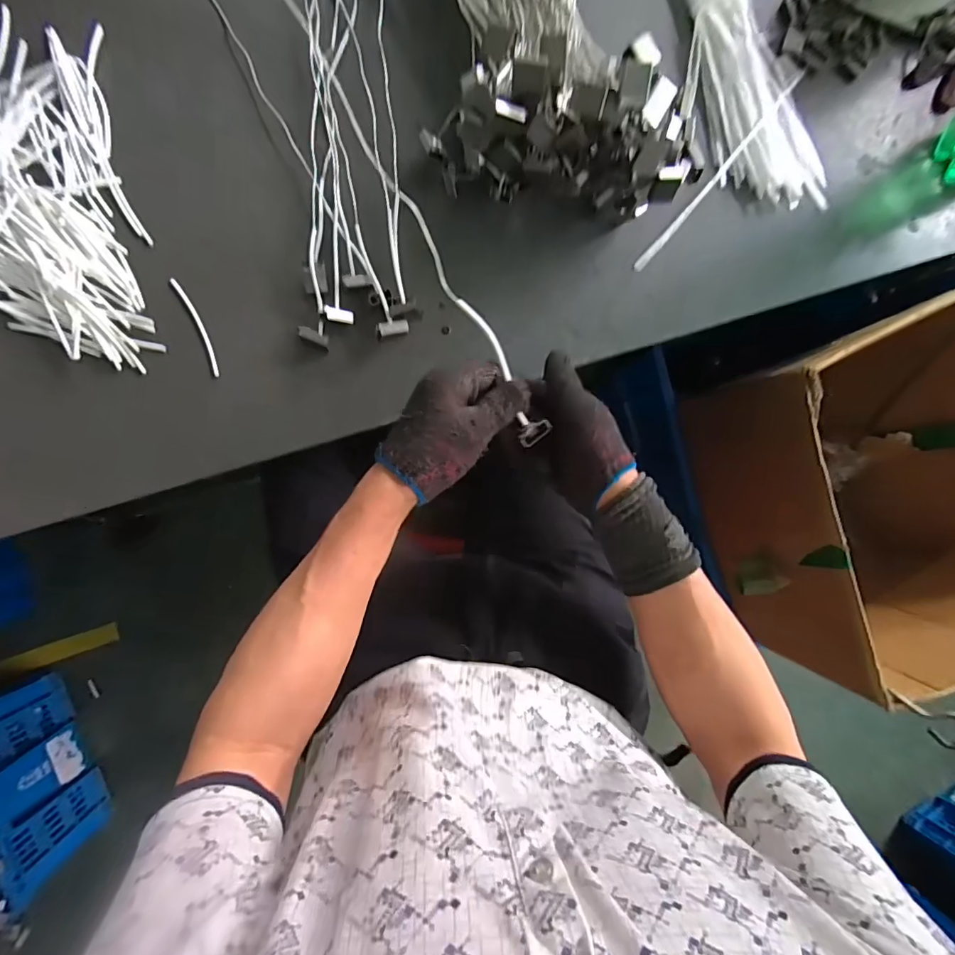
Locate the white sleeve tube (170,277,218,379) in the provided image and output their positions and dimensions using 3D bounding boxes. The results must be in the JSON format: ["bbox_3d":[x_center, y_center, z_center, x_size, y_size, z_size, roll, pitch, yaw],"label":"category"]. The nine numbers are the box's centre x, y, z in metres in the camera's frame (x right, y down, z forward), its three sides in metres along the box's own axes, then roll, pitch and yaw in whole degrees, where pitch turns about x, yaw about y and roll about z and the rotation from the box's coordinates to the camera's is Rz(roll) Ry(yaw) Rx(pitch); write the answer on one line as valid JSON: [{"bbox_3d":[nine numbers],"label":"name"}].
[{"bbox_3d":[-0.316,-0.171,0.552,0.013,0.004,0.120,-25,90,-8],"label":"white sleeve tube"}]

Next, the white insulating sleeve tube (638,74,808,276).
[{"bbox_3d":[0.321,-0.406,0.632,0.011,0.025,0.363,41,83,-3],"label":"white insulating sleeve tube"}]

